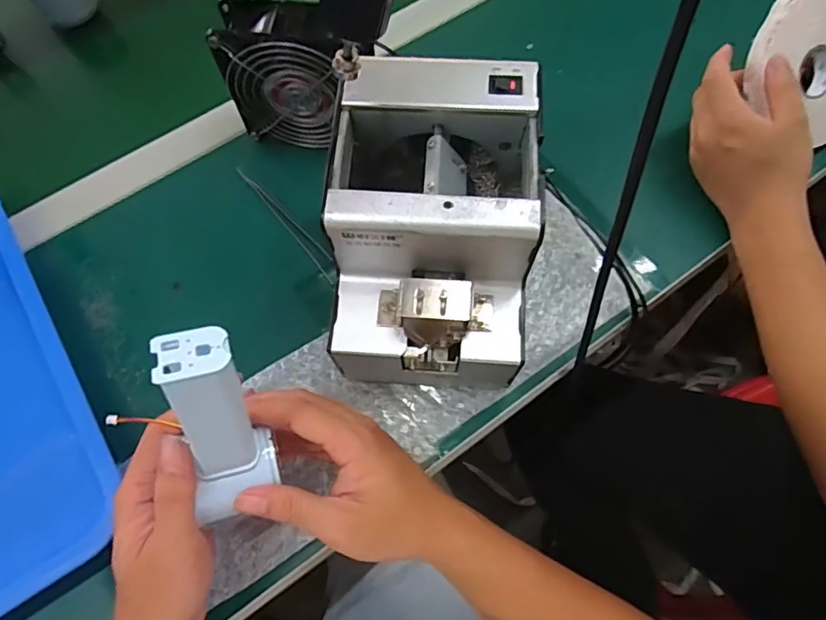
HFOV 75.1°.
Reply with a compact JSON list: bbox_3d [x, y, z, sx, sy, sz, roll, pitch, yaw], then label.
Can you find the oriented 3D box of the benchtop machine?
[{"bbox_3d":[0.014,-0.050,0.361,0.121,0.132,0.169,3,67,3],"label":"benchtop machine"}]

